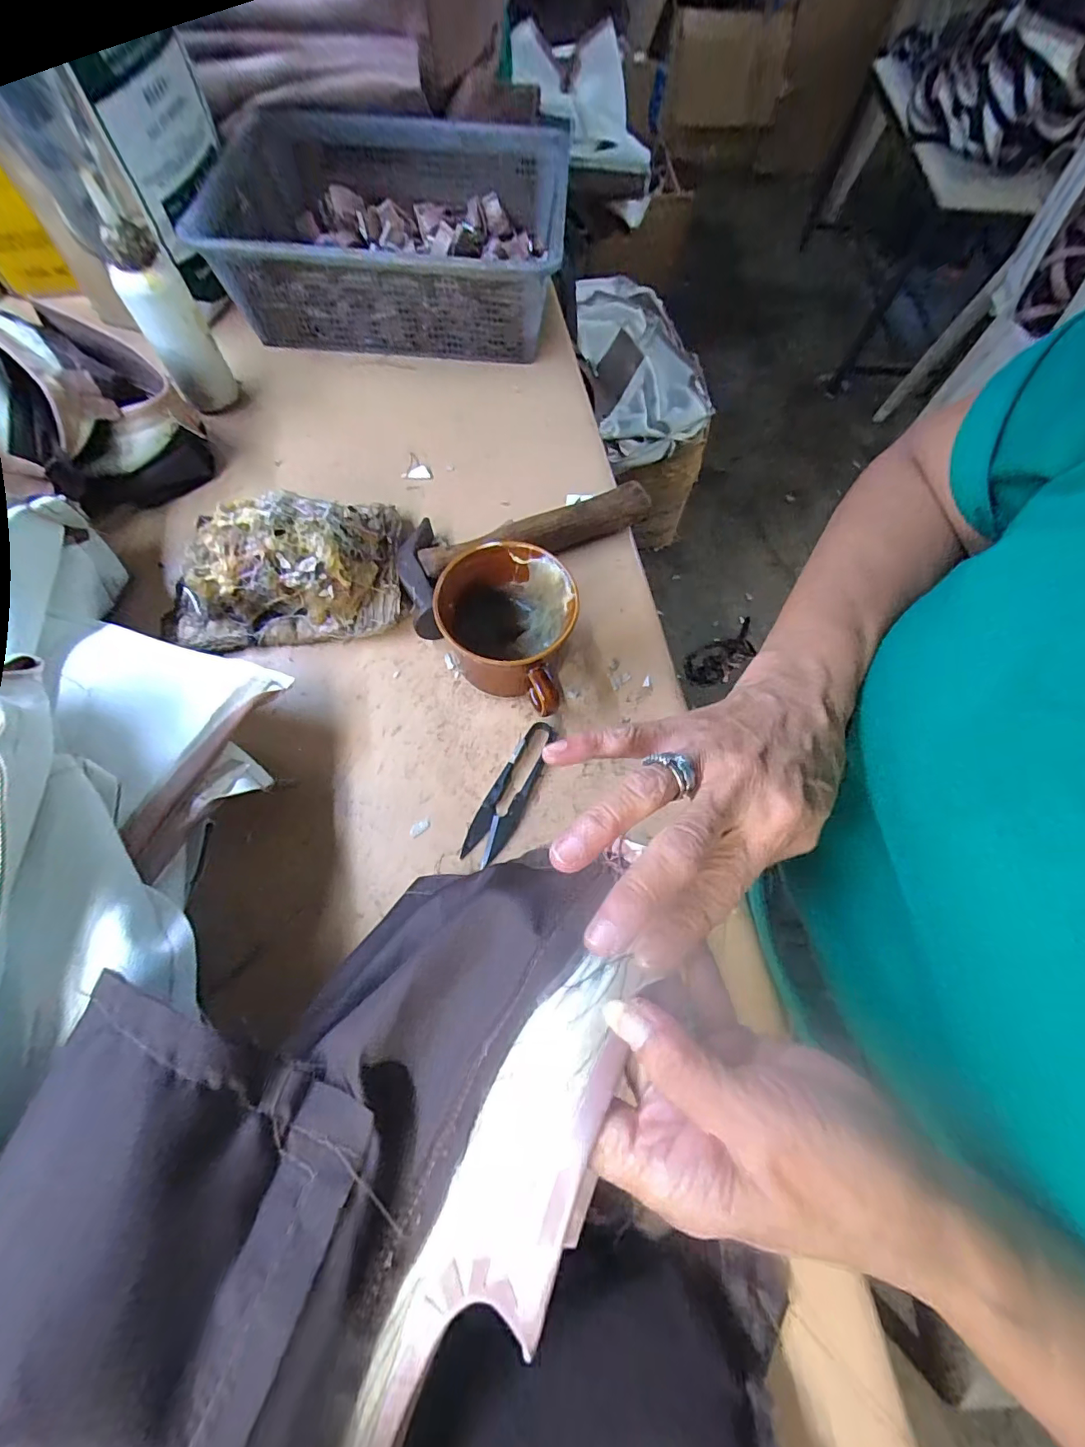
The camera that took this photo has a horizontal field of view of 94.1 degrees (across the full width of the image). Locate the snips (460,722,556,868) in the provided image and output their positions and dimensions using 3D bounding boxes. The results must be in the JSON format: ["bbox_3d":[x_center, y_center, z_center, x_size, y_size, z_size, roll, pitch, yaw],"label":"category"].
[{"bbox_3d":[-0.018,0.043,0.326,0.025,0.007,0.099,27,69,9],"label":"snips"}]

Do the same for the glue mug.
[{"bbox_3d":[-0.019,-0.056,0.334,0.083,0.065,0.110,-20,69,-10],"label":"glue mug"}]

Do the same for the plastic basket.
[{"bbox_3d":[-0.144,-0.463,0.481,0.306,0.091,0.240,2,67,-1],"label":"plastic basket"}]

